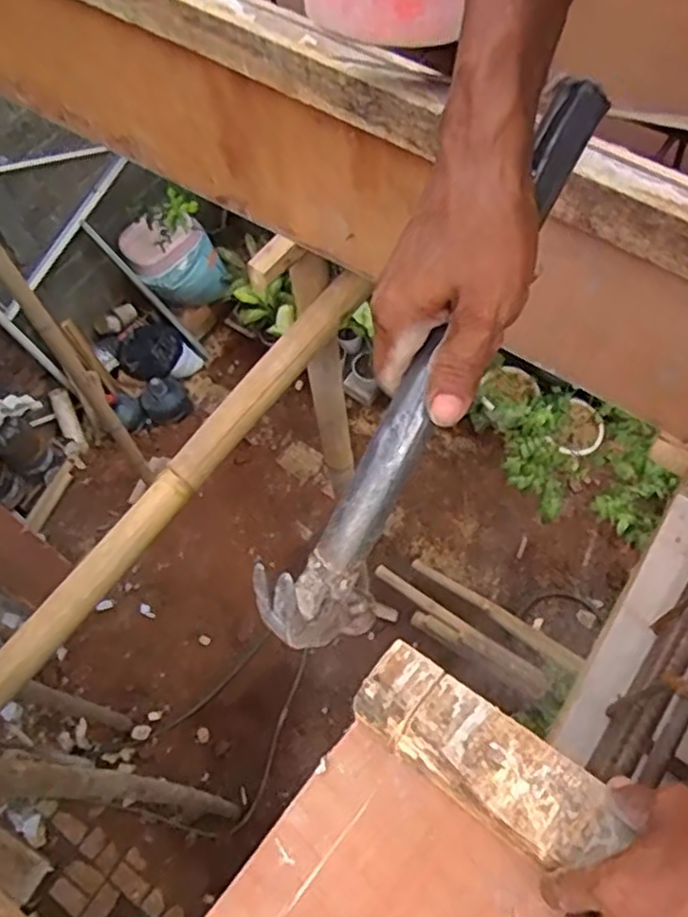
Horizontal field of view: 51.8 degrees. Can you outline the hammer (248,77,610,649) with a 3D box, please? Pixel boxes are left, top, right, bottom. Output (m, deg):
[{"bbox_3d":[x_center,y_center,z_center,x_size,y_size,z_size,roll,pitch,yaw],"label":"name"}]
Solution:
[{"bbox_3d":[0.048,-0.040,0.349,0.041,0.086,0.298,29,92,16],"label":"hammer"}]

